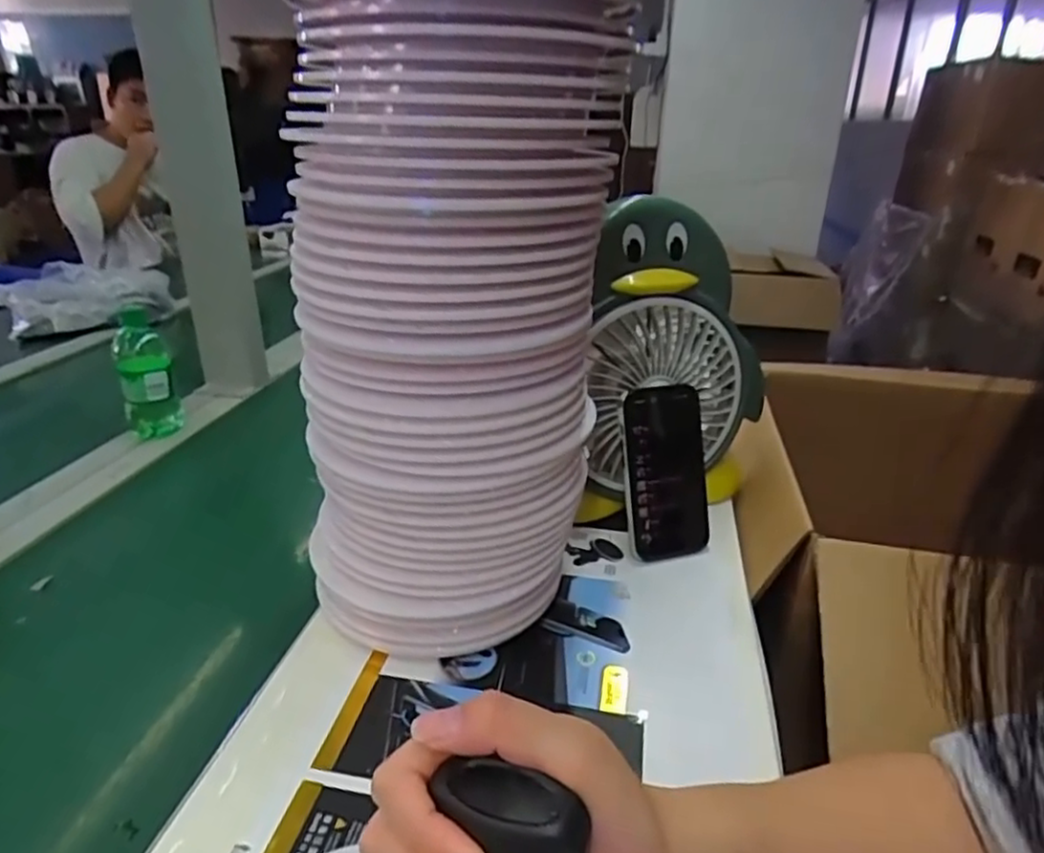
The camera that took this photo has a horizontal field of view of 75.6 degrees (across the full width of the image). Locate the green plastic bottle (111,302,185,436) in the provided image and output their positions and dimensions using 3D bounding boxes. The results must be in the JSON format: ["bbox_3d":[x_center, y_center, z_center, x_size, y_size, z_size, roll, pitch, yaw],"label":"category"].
[{"bbox_3d":[-0.450,-0.062,0.806,0.056,0.150,0.052,-14,28,-30],"label":"green plastic bottle"}]

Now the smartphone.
[{"bbox_3d":[0.130,0.039,0.603,0.080,0.150,0.014,-9,8,-19],"label":"smartphone"}]

